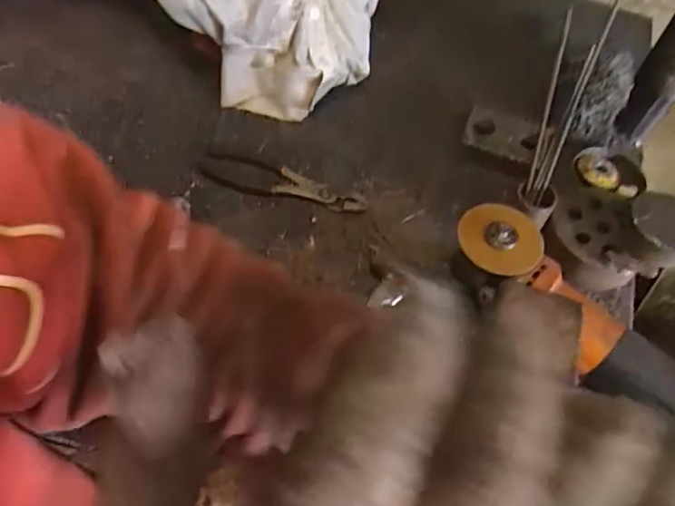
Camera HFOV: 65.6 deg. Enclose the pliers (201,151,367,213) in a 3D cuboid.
[{"bbox_3d":[-0.066,-0.082,0.621,0.201,0.018,0.049,12,57,4],"label":"pliers"}]

